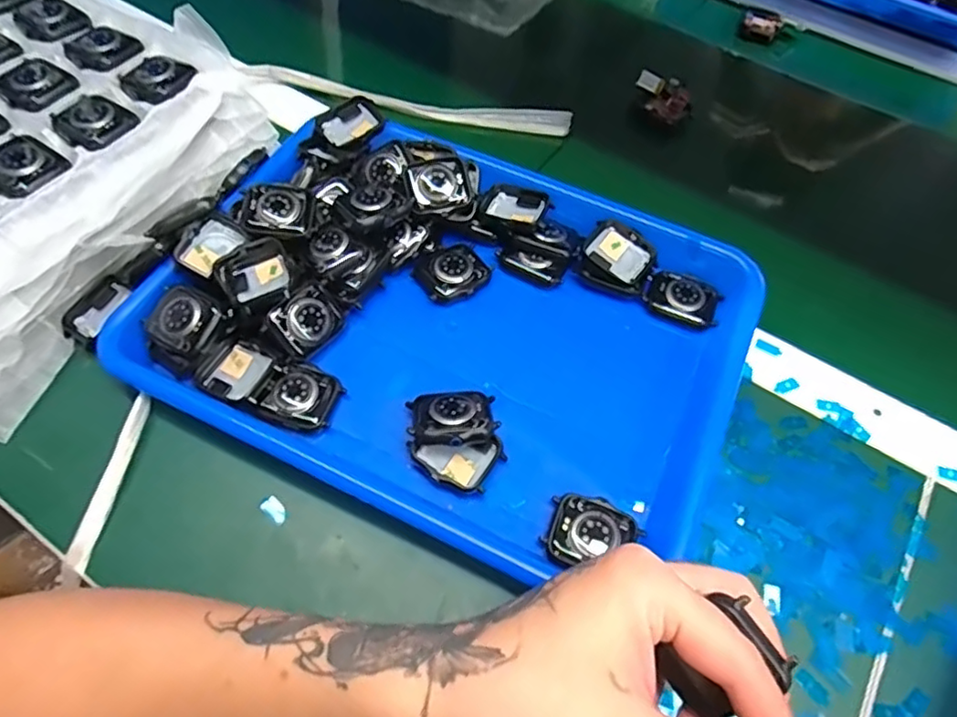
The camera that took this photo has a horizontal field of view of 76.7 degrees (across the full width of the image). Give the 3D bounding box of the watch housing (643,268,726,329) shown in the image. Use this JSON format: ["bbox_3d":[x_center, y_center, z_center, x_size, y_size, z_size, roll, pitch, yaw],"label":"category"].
[{"bbox_3d":[0.133,-0.040,0.395,0.047,0.013,0.032,20,59,10],"label":"watch housing"}]

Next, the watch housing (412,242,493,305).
[{"bbox_3d":[-0.017,-0.057,0.391,0.043,0.008,0.040,-35,66,-22],"label":"watch housing"}]

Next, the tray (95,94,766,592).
[{"bbox_3d":[-0.016,-0.028,0.366,0.333,0.050,0.244,22,60,10],"label":"tray"}]

